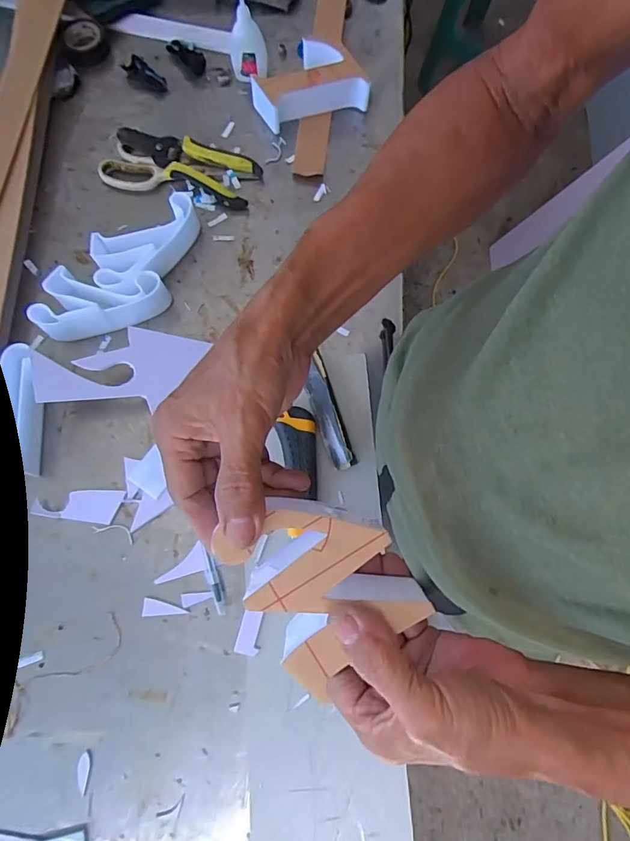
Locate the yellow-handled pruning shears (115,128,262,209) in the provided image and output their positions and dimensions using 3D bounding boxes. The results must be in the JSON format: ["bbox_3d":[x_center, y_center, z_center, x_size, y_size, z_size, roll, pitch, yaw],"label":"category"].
[{"bbox_3d":[-0.153,-0.322,0.579,0.172,0.022,0.077,24,77,4],"label":"yellow-handled pruning shears"}]

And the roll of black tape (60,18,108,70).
[{"bbox_3d":[-0.303,-0.497,0.625,0.053,0.016,0.066,-13,77,-5],"label":"roll of black tape"}]

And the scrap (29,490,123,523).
[{"bbox_3d":[-0.240,0.086,0.480,0.087,0.005,0.033,2,76,-1],"label":"scrap"}]

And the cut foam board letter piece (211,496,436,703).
[{"bbox_3d":[0.004,0.084,0.255,0.080,0.018,0.093,-33,79,-8],"label":"cut foam board letter piece"}]

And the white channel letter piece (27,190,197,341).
[{"bbox_3d":[-0.208,-0.164,0.528,0.099,0.043,0.204,33,77,6],"label":"white channel letter piece"}]

